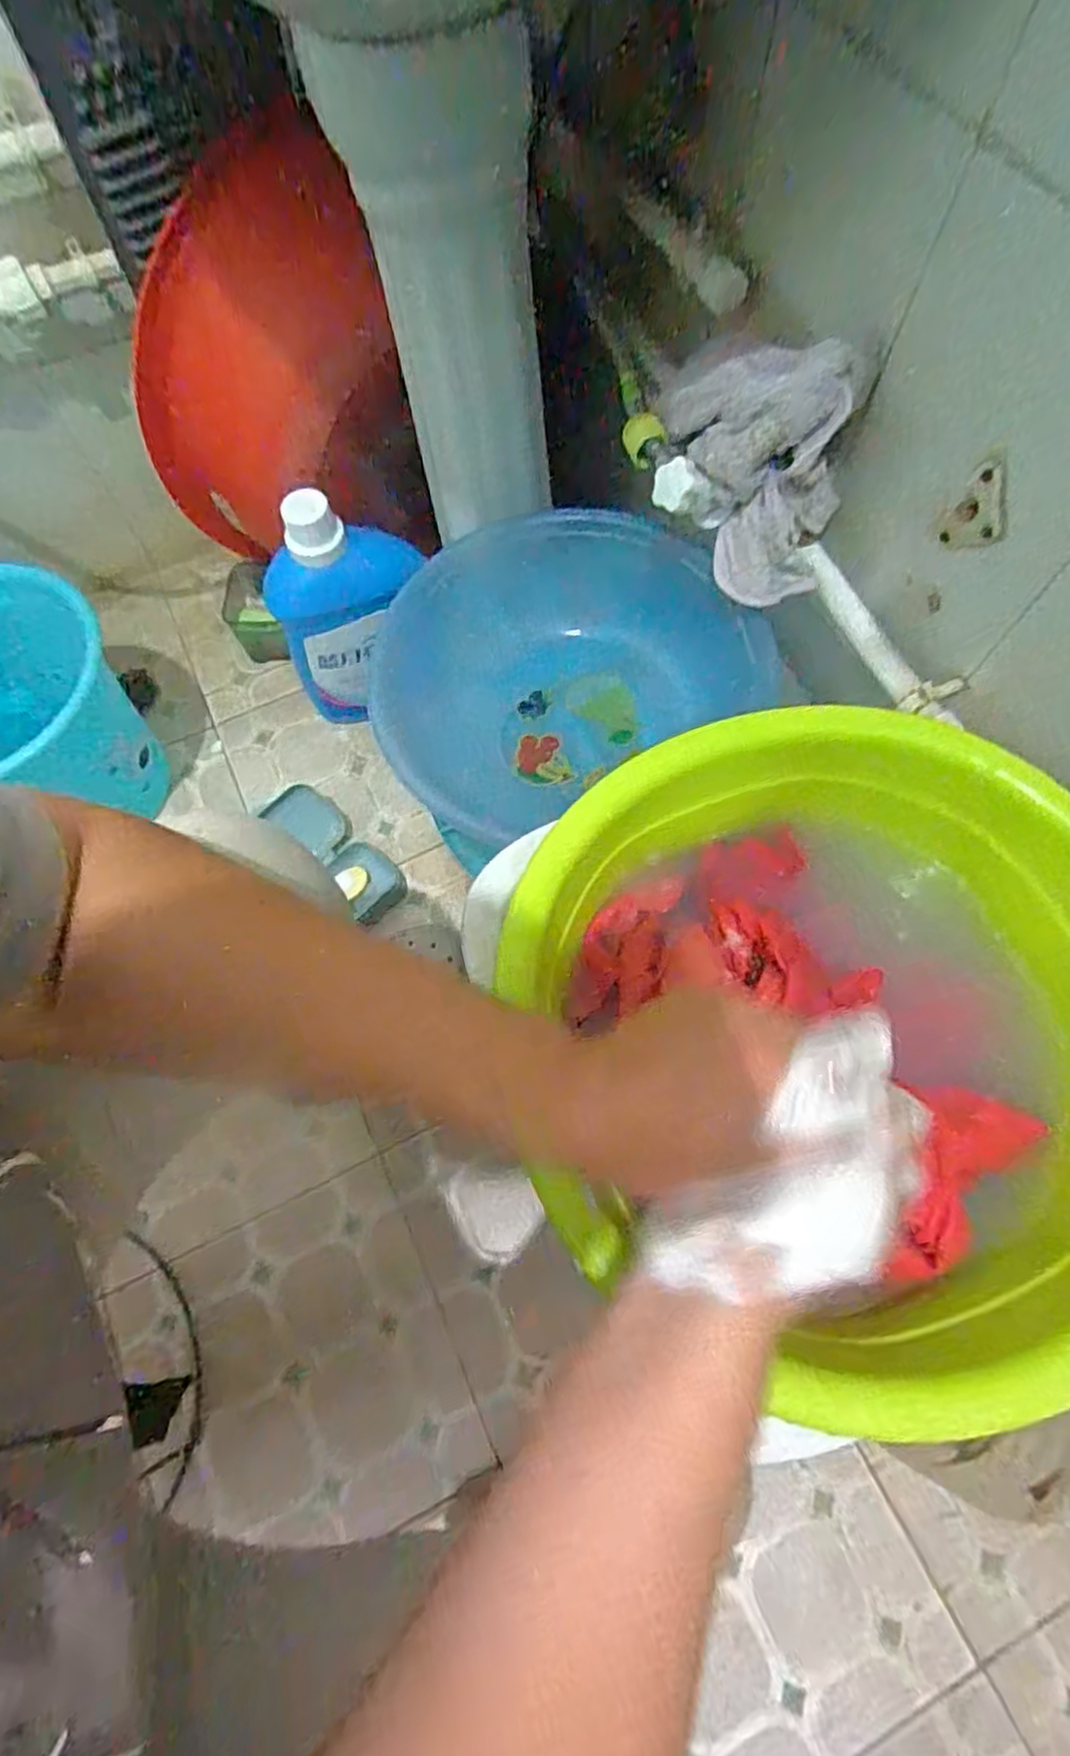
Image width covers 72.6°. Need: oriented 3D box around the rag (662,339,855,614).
[{"bbox_3d":[0.160,-0.314,0.549,0.146,0.118,0.146,14,69,6],"label":"rag"}]

